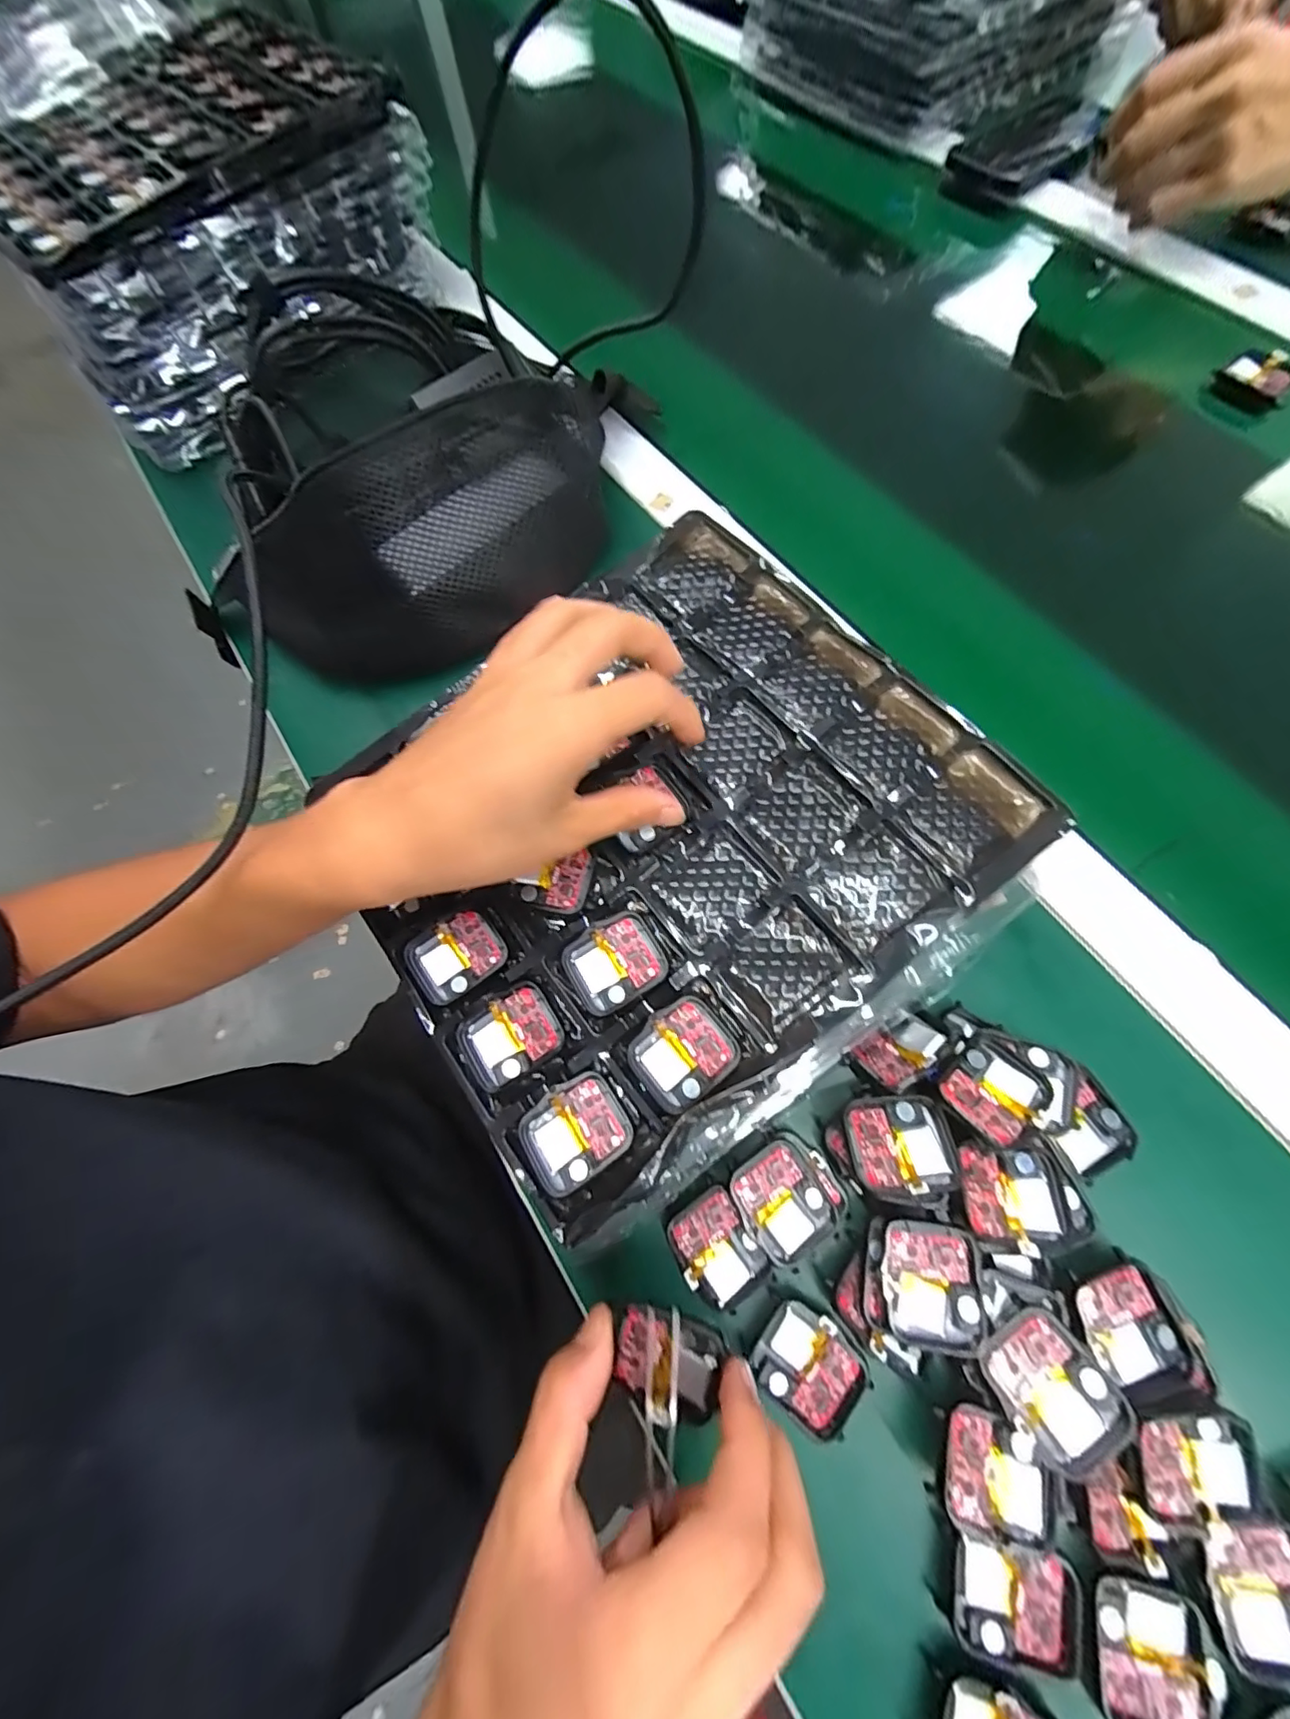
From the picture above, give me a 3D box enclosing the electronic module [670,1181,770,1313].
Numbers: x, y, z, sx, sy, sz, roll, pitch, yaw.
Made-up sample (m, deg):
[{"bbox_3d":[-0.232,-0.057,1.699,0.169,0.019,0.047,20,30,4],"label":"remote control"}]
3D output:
[{"bbox_3d":[0.032,0.174,0.254,0.033,0.007,0.042,-29,70,-5],"label":"electronic module"}]

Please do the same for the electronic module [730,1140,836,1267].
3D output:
[{"bbox_3d":[0.061,0.151,0.250,0.035,0.005,0.041,-31,71,-6],"label":"electronic module"}]

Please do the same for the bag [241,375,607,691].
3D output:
[{"bbox_3d":[-0.120,-0.204,0.351,0.250,0.101,0.117,-31,71,-6],"label":"bag"}]

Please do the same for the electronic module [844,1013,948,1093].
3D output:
[{"bbox_3d":[0.118,0.090,0.261,0.041,0.029,0.006,-31,117,4],"label":"electronic module"}]

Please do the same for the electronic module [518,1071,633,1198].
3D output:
[{"bbox_3d":[-0.030,0.114,0.237,0.043,0.009,0.036,-34,71,-7],"label":"electronic module"}]

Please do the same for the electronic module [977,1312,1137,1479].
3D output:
[{"bbox_3d":[0.153,0.198,0.213,0.039,0.012,0.039,-34,55,-5],"label":"electronic module"}]

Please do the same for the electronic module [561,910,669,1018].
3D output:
[{"bbox_3d":[-0.014,0.047,0.259,0.043,0.009,0.036,-31,71,-6],"label":"electronic module"}]

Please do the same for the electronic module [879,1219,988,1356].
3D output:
[{"bbox_3d":[0.114,0.171,0.229,0.037,0.011,0.042,0,71,5],"label":"electronic module"}]

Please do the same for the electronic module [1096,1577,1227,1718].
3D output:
[{"bbox_3d":[0.178,0.282,0.199,0.036,0.009,0.043,11,72,9],"label":"electronic module"}]

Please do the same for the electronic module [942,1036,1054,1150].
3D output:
[{"bbox_3d":[0.152,0.099,0.246,0.041,0.005,0.035,-32,57,-20],"label":"electronic module"}]

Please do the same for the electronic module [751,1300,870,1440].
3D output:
[{"bbox_3d":[0.069,0.212,0.237,0.040,0.009,0.037,37,78,16],"label":"electronic module"}]

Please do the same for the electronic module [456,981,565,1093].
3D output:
[{"bbox_3d":[-0.060,0.079,0.253,0.043,0.006,0.034,-32,71,-6],"label":"electronic module"}]

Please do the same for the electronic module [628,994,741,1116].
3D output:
[{"bbox_3d":[0.016,0.084,0.246,0.042,0.008,0.037,-40,72,-9],"label":"electronic module"}]

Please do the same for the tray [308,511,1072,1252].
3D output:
[{"bbox_3d":[0.003,-0.022,0.278,0.277,0.032,0.256,-38,74,-11],"label":"tray"}]

